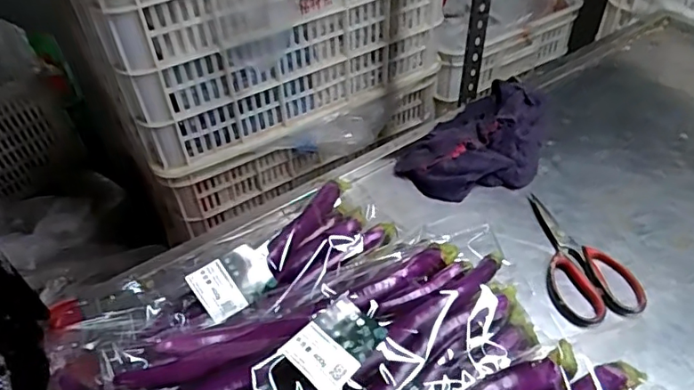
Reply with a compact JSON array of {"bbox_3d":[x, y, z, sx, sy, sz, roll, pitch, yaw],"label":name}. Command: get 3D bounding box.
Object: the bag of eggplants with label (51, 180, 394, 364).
[{"bbox_3d":[-0.129,0.087,0.602,0.384,0.068,0.174,-23,47,-19],"label":"bag of eggplants with label"}]

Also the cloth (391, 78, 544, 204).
[{"bbox_3d":[0.204,-0.082,0.763,0.154,0.054,0.259,33,55,32],"label":"cloth"}]

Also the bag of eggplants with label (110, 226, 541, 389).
[{"bbox_3d":[-0.007,0.144,0.483,0.394,0.056,0.163,-22,48,-17],"label":"bag of eggplants with label"}]

